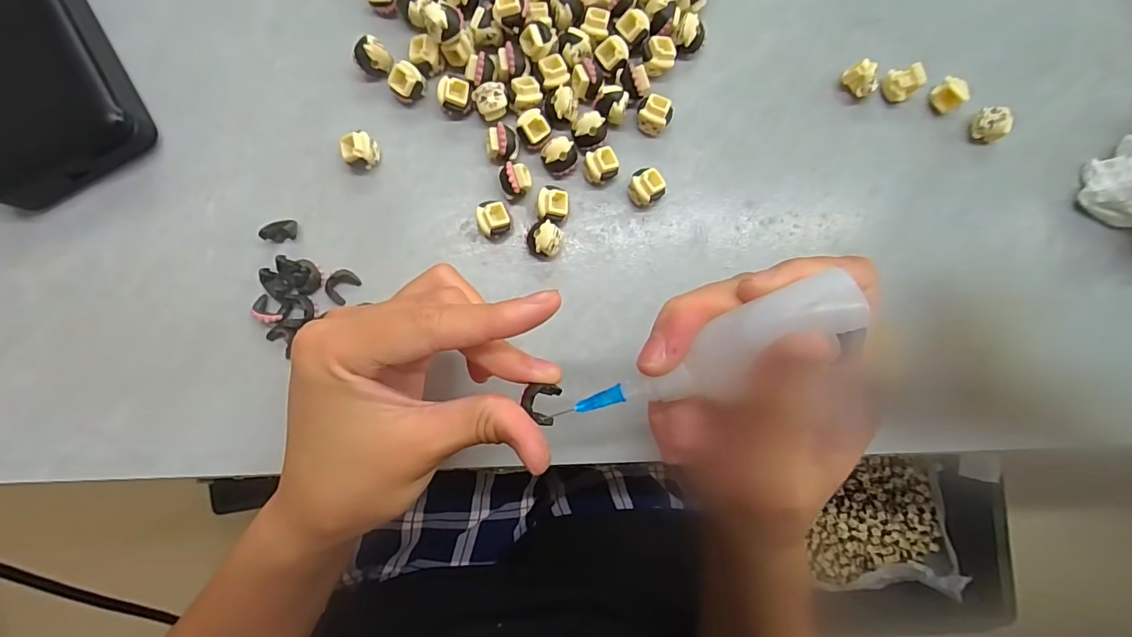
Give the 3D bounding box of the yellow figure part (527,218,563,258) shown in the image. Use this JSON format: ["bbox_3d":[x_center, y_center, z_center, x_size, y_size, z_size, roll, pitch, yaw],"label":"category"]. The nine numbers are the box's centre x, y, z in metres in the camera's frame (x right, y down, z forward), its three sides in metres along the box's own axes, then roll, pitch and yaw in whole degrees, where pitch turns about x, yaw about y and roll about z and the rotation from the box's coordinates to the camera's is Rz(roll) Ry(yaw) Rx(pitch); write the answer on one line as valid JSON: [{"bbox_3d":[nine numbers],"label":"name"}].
[{"bbox_3d":[-0.010,-0.037,0.230,0.016,0.014,0.016,10,87,1],"label":"yellow figure part"}]

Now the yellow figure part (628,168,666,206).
[{"bbox_3d":[0.038,-0.063,0.231,0.016,0.013,0.016,1,96,5],"label":"yellow figure part"}]

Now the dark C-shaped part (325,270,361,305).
[{"bbox_3d":[-0.107,-0.015,0.231,0.011,0.006,0.016,41,87,2],"label":"dark C-shaped part"}]

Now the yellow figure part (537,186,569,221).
[{"bbox_3d":[-0.006,-0.053,0.230,0.015,0.014,0.015,3,87,0],"label":"yellow figure part"}]

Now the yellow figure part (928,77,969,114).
[{"bbox_3d":[0.187,-0.109,0.237,0.013,0.013,0.014,0,87,0],"label":"yellow figure part"}]

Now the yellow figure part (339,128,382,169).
[{"bbox_3d":[-0.097,-0.079,0.229,0.012,0.014,0.015,44,88,2],"label":"yellow figure part"}]

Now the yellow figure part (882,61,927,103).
[{"bbox_3d":[0.163,-0.115,0.236,0.013,0.015,0.014,0,87,0],"label":"yellow figure part"}]

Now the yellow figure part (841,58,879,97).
[{"bbox_3d":[0.143,-0.116,0.236,0.010,0.015,0.016,-33,87,-2],"label":"yellow figure part"}]

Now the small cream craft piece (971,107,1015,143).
[{"bbox_3d":[0.206,-0.095,0.236,0.013,0.012,0.014,7,87,0],"label":"small cream craft piece"}]

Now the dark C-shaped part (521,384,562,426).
[{"bbox_3d":[-0.009,0.031,0.173,0.013,0.007,0.014,8,87,0],"label":"dark C-shaped part"}]

